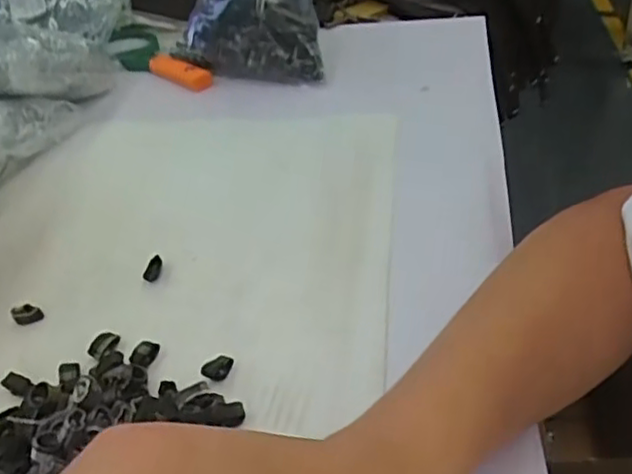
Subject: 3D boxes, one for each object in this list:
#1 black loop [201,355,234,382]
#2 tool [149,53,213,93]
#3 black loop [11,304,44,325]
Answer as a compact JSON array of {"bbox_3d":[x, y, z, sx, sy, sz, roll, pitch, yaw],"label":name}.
[{"bbox_3d":[-0.056,0.073,0.368,0.015,0.004,0.016,6,40,13],"label":"black loop"},{"bbox_3d":[-0.145,-0.174,0.685,0.091,0.016,0.024,27,49,33],"label":"tool"},{"bbox_3d":[-0.186,0.050,0.422,0.017,0.010,0.011,-25,43,-23],"label":"black loop"}]

